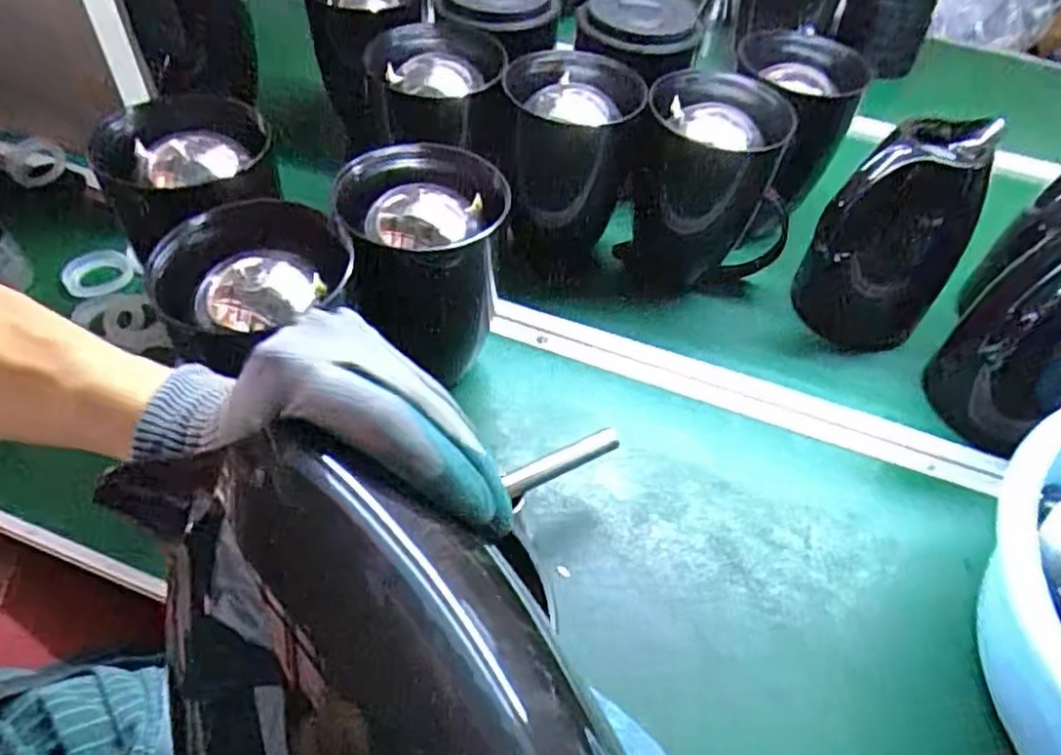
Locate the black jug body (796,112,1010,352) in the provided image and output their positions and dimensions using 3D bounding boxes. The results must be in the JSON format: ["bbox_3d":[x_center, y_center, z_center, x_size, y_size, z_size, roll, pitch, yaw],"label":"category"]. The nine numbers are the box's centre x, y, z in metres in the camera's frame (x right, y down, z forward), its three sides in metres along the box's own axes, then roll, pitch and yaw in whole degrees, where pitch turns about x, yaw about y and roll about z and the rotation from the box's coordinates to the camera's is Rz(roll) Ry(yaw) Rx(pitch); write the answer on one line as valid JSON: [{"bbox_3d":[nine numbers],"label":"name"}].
[{"bbox_3d":[0.347,-0.134,0.688,0.124,0.203,0.108,32,54,21],"label":"black jug body"}]

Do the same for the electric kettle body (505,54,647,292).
[{"bbox_3d":[0.033,-0.205,0.738,0.122,0.220,0.117,-1,50,-6],"label":"electric kettle body"}]

